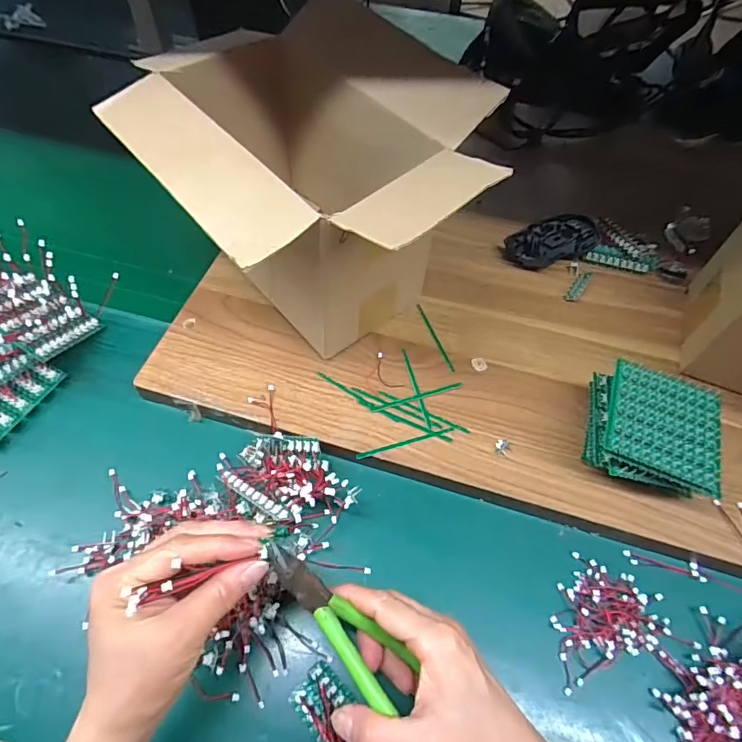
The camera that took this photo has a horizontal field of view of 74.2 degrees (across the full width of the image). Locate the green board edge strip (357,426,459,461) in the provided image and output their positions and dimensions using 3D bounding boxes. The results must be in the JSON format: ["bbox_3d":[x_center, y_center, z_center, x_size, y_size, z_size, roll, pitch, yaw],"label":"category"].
[{"bbox_3d":[0.032,0.061,0.424,0.090,0.006,0.005,-14,59,-11],"label":"green board edge strip"}]

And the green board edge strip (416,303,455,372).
[{"bbox_3d":[0.063,-0.034,0.483,0.005,0.004,0.086,-15,59,-12],"label":"green board edge strip"}]

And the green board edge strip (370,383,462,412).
[{"bbox_3d":[0.042,0.024,0.446,0.086,0.004,0.005,-15,59,-11],"label":"green board edge strip"}]

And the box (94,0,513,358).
[{"bbox_3d":[-0.050,-0.152,0.448,0.238,0.185,0.308,-36,65,-22],"label":"box"}]

